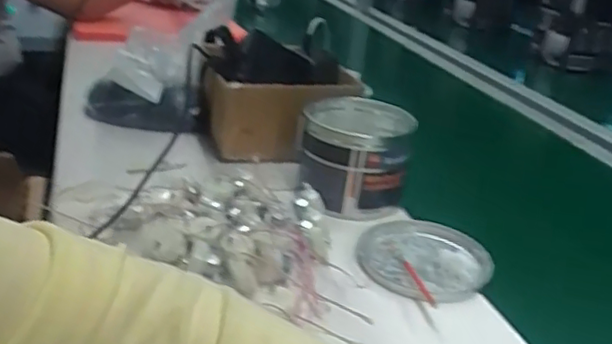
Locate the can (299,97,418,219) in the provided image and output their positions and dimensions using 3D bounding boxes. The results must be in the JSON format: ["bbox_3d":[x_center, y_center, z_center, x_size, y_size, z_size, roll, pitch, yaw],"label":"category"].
[{"bbox_3d":[0.058,-0.018,0.739,0.124,0.101,0.135,6,24,-3],"label":"can"}]

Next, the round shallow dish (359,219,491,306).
[{"bbox_3d":[0.116,0.087,0.636,0.135,0.017,0.131,6,24,-3],"label":"round shallow dish"}]

